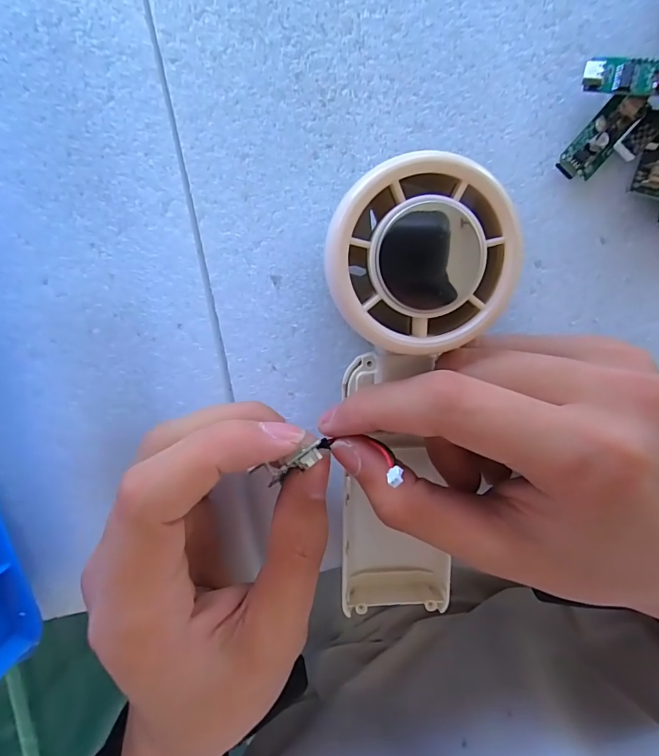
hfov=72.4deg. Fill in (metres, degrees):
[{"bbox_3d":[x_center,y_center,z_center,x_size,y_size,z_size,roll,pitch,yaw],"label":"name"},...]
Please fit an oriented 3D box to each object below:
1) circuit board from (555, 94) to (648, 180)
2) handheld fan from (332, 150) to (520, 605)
[{"bbox_3d":[0.103,-0.091,0.170,0.014,0.011,0.034,40,91,-3],"label":"circuit board"},{"bbox_3d":[0.025,0.016,0.153,0.051,0.029,0.162,1,117,-1],"label":"handheld fan"}]

